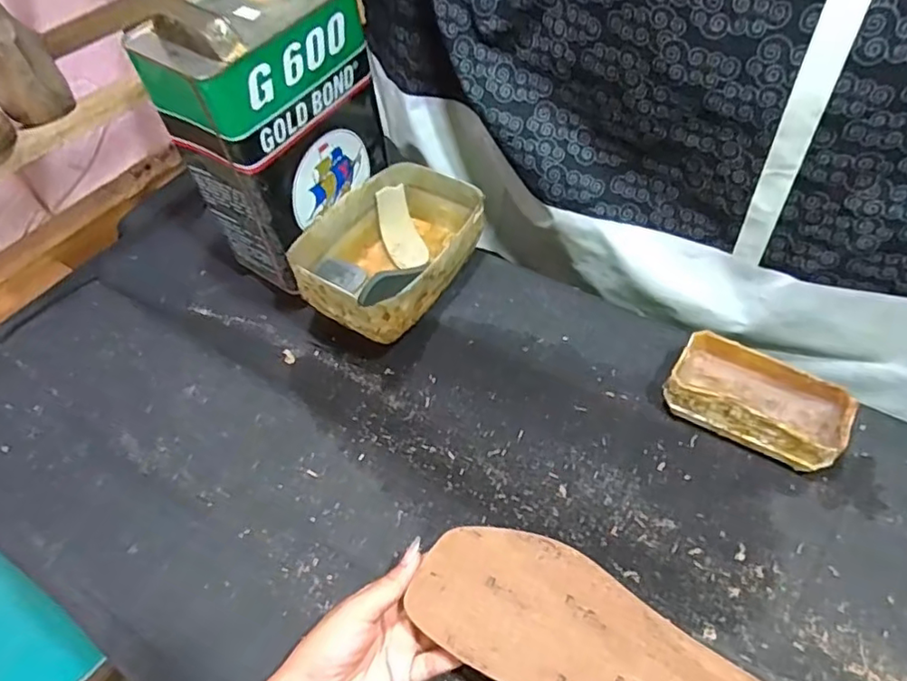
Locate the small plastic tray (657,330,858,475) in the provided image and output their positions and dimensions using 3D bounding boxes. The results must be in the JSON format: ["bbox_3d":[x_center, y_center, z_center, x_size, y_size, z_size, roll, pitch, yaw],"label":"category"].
[{"bbox_3d":[0.235,0.047,0.472,0.126,0.048,0.075,25,56,22],"label":"small plastic tray"}]

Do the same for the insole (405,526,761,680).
[{"bbox_3d":[0.087,0.175,0.358,0.221,0.011,0.082,19,57,8],"label":"insole"}]

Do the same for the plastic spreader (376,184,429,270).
[{"bbox_3d":[-0.053,-0.112,0.614,0.038,0.018,0.085,-17,80,-10],"label":"plastic spreader"}]

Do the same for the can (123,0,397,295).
[{"bbox_3d":[-0.161,-0.195,0.554,0.124,0.225,0.166,27,57,24],"label":"can"}]

